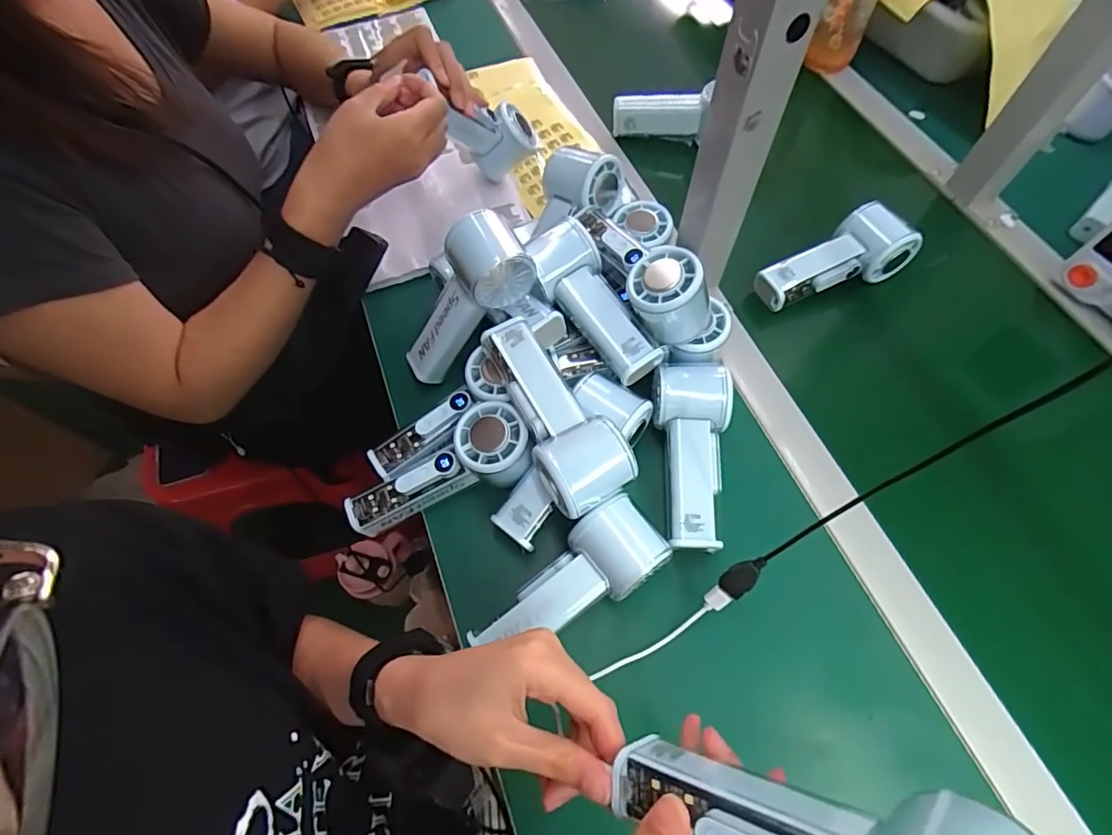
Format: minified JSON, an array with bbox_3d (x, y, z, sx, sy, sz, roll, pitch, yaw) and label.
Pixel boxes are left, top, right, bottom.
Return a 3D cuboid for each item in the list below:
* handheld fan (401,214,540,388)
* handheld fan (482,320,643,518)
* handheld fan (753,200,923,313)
[{"bbox_3d":[-0.078,-0.091,0.445,0.054,0.147,0.053,-2,50,-51],"label":"handheld fan"},{"bbox_3d":[-0.004,-0.003,0.399,0.062,0.048,0.146,-28,65,-14],"label":"handheld fan"},{"bbox_3d":[0.271,-0.152,0.519,0.144,0.046,0.060,-23,64,-11],"label":"handheld fan"}]

